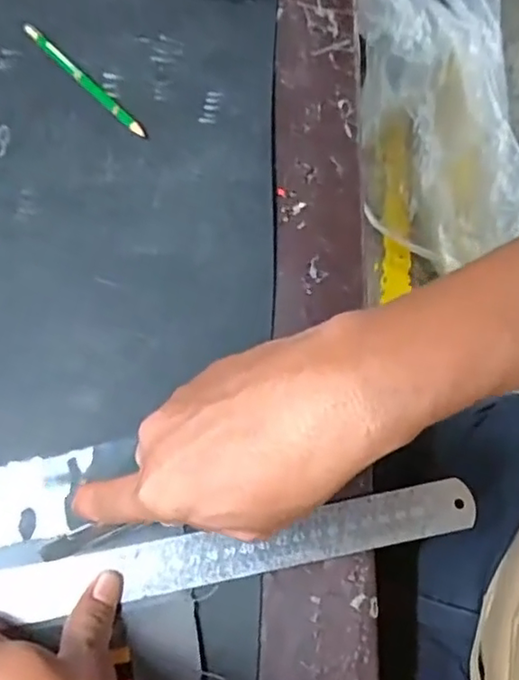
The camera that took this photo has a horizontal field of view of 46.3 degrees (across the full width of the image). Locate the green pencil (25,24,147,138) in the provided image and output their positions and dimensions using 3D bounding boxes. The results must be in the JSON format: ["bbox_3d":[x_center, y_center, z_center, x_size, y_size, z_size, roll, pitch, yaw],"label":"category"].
[{"bbox_3d":[-0.129,-0.191,0.444,0.008,0.007,0.136,-41,76,-15],"label":"green pencil"}]

